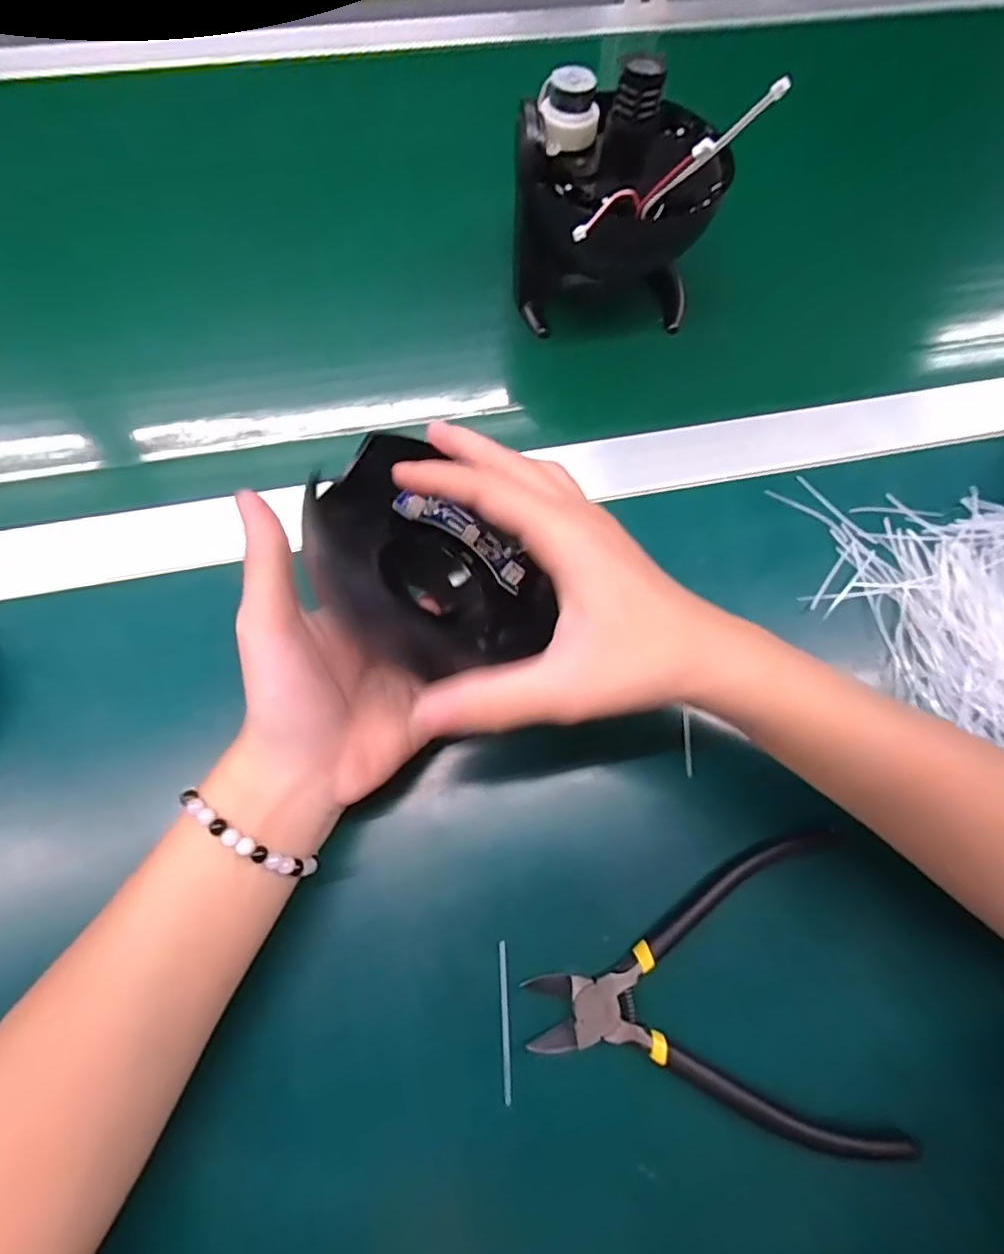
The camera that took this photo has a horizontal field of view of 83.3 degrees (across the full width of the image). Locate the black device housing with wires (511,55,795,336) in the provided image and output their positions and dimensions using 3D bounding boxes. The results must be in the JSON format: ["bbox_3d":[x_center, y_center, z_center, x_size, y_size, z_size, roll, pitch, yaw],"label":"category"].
[{"bbox_3d":[0.065,-0.242,0.319,0.104,0.127,0.095,29,71,8],"label":"black device housing with wires"}]

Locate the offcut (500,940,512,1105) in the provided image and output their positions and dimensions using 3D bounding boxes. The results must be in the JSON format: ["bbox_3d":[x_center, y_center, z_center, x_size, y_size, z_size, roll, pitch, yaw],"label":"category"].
[{"bbox_3d":[0.002,0.160,0.230,0.004,0.004,0.056,-2,70,-3],"label":"offcut"}]

